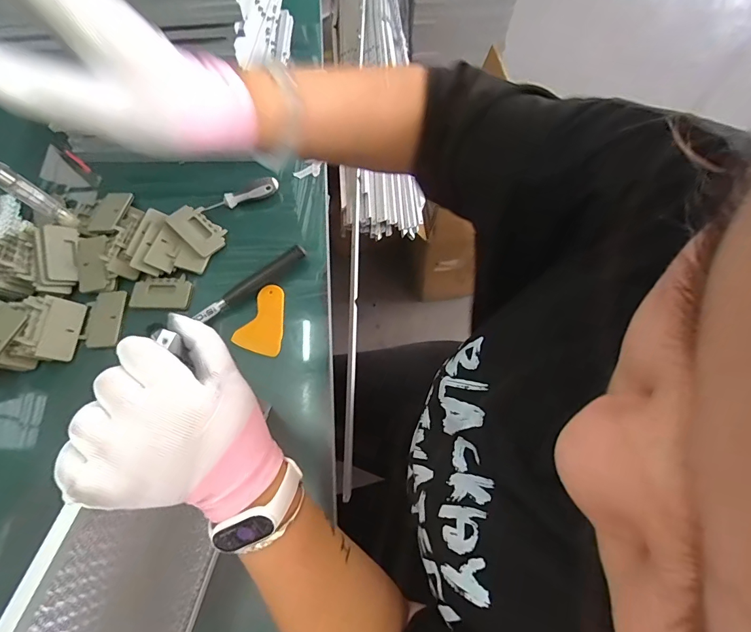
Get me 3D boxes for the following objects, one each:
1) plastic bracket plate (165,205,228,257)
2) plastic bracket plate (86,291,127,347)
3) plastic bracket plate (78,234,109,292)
[{"bbox_3d":[-0.271,-0.134,0.617,0.084,0.008,0.055,46,61,3],"label":"plastic bracket plate"},{"bbox_3d":[-0.388,0.003,0.577,0.048,0.005,0.085,-4,67,2],"label":"plastic bracket plate"},{"bbox_3d":[-0.423,-0.078,0.596,0.046,0.009,0.084,-7,78,1],"label":"plastic bracket plate"}]

